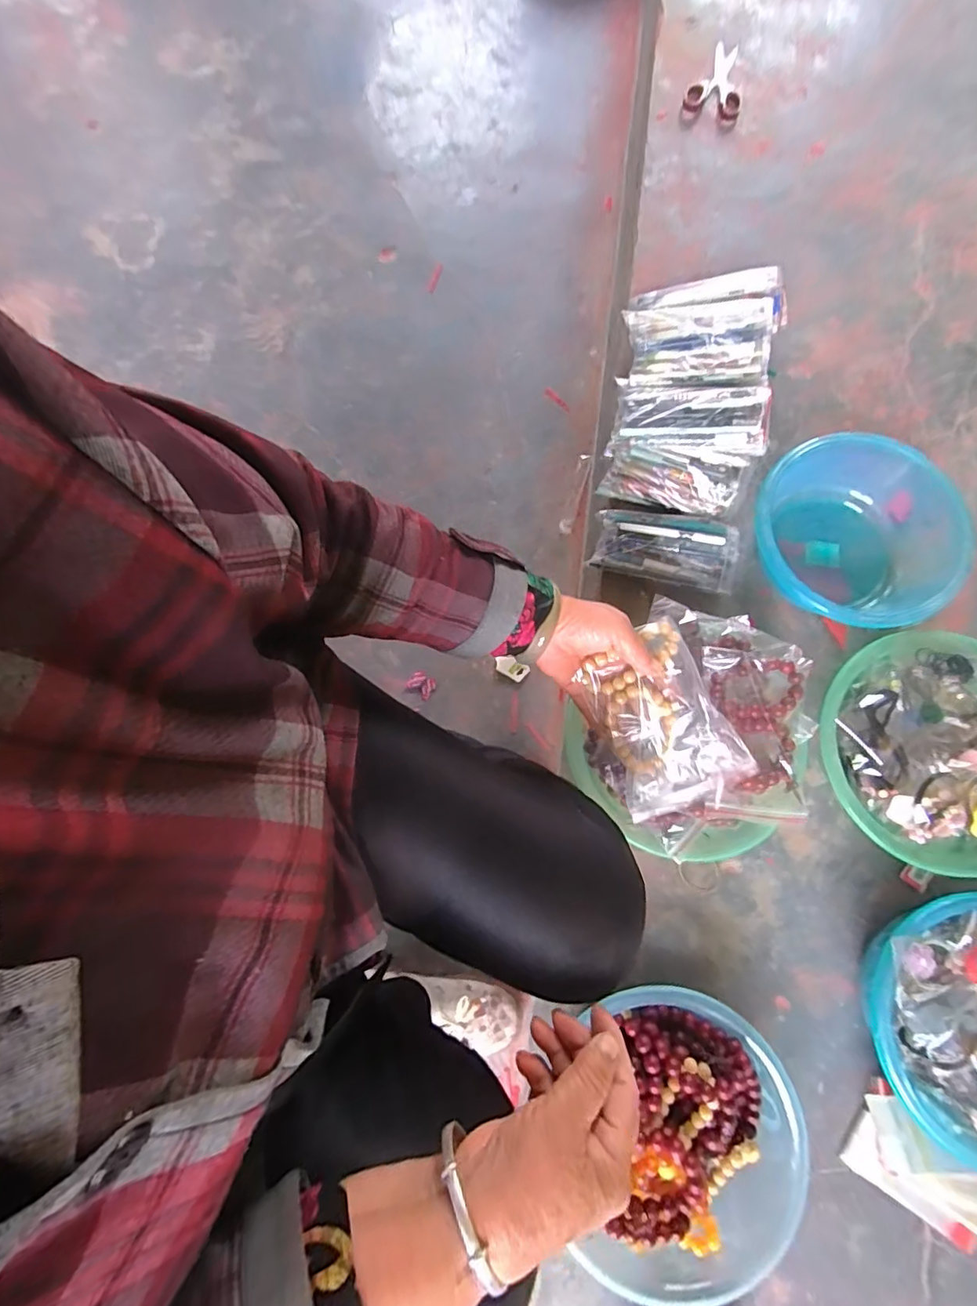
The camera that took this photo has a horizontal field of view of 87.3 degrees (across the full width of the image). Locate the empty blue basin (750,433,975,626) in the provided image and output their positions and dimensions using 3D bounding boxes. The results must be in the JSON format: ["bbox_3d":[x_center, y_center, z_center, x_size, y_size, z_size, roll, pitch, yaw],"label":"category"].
[{"bbox_3d":[0.408,-0.130,0.590,0.209,0.087,0.212,0,79,0],"label":"empty blue basin"}]

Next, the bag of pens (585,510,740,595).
[{"bbox_3d":[0.212,-0.126,0.607,0.164,0.028,0.082,17,80,3],"label":"bag of pens"}]

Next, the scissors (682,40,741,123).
[{"bbox_3d":[0.355,-0.891,0.788,0.082,0.015,0.166,16,80,3],"label":"scissors"}]

